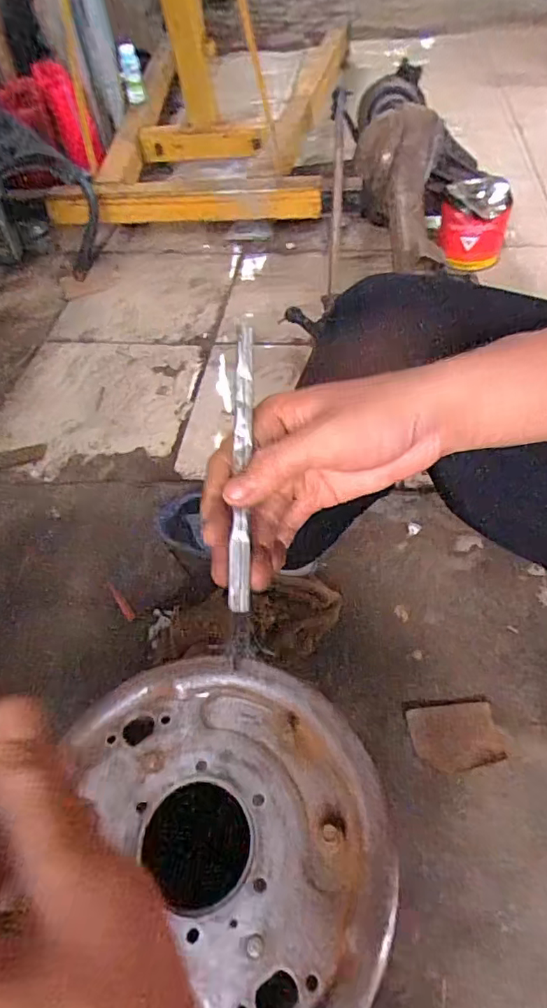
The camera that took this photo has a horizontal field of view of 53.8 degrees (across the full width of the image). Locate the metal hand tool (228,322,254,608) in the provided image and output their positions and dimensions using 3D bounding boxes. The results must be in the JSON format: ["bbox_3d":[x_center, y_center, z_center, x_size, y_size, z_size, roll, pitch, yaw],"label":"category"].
[{"bbox_3d":[-0.015,-0.018,0.261,0.009,0.008,0.137,0,82,5],"label":"metal hand tool"}]

